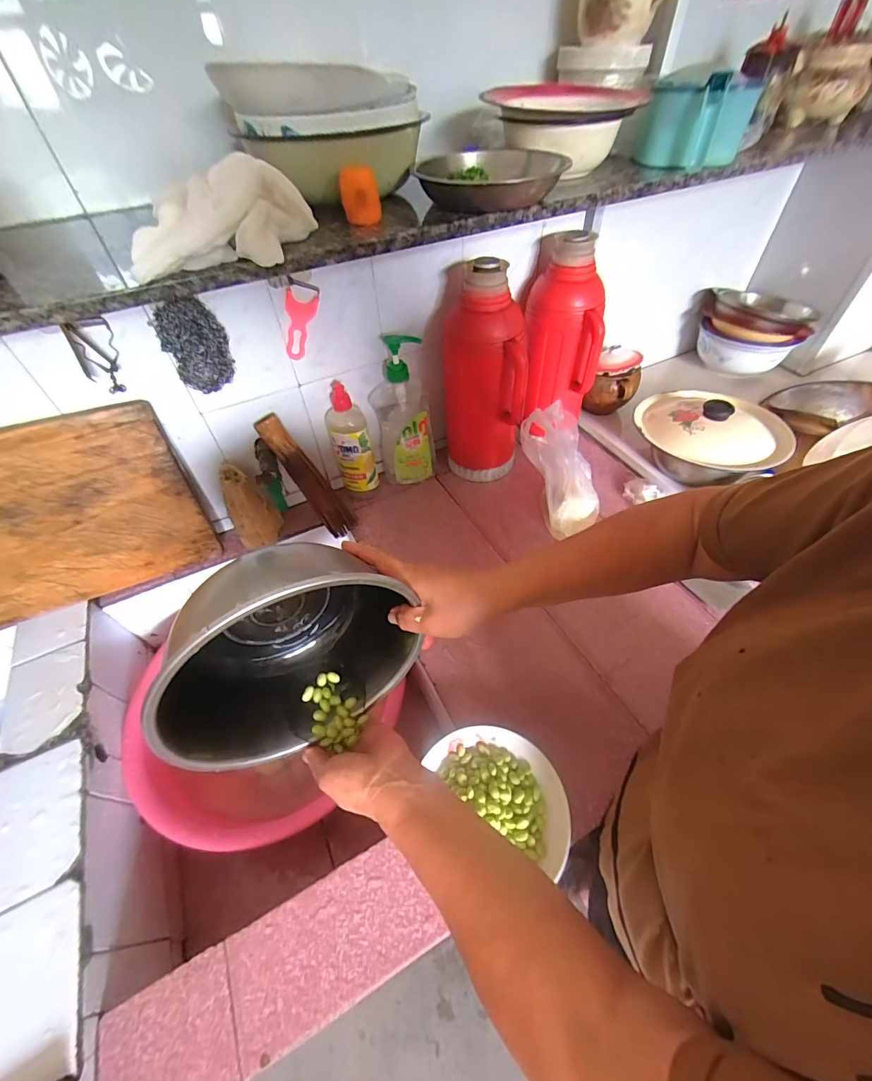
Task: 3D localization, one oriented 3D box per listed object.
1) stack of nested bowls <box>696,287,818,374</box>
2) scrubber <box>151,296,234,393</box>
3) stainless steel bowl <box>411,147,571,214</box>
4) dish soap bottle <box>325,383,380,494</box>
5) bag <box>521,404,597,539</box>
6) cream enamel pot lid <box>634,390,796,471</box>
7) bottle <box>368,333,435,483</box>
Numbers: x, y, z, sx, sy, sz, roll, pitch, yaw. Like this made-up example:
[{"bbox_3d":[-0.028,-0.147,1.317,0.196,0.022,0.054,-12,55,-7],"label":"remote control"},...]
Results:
[{"bbox_3d":[0.698,-0.470,0.939,0.205,0.135,0.212,19,54,18],"label":"stack of nested bowls"},{"bbox_3d":[-0.310,-0.252,0.547,0.079,0.109,0.049,-25,53,-17],"label":"scrubber"},{"bbox_3d":[0.061,-0.393,0.457,0.155,0.036,0.151,-1,47,4],"label":"stainless steel bowl"},{"bbox_3d":[-0.150,-0.171,0.752,0.072,0.210,0.065,-11,51,-5],"label":"dish soap bottle"},{"bbox_3d":[0.210,-0.119,0.706,0.065,0.230,0.103,6,42,46],"label":"bag"},{"bbox_3d":[0.493,-0.214,0.746,0.241,0.064,0.222,-2,50,2],"label":"cream enamel pot lid"},{"bbox_3d":[-0.058,-0.224,0.752,0.099,0.270,0.083,-23,53,-14],"label":"bottle"}]

